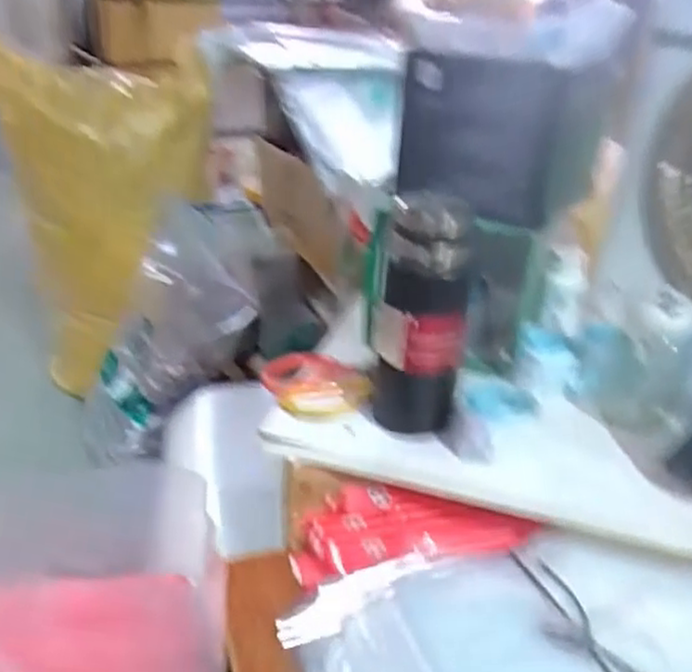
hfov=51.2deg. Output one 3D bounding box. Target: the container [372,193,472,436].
[{"bbox_3d":[0.067,-0.011,0.646,0.081,0.210,0.065,8,29,8],"label":"container"}]

